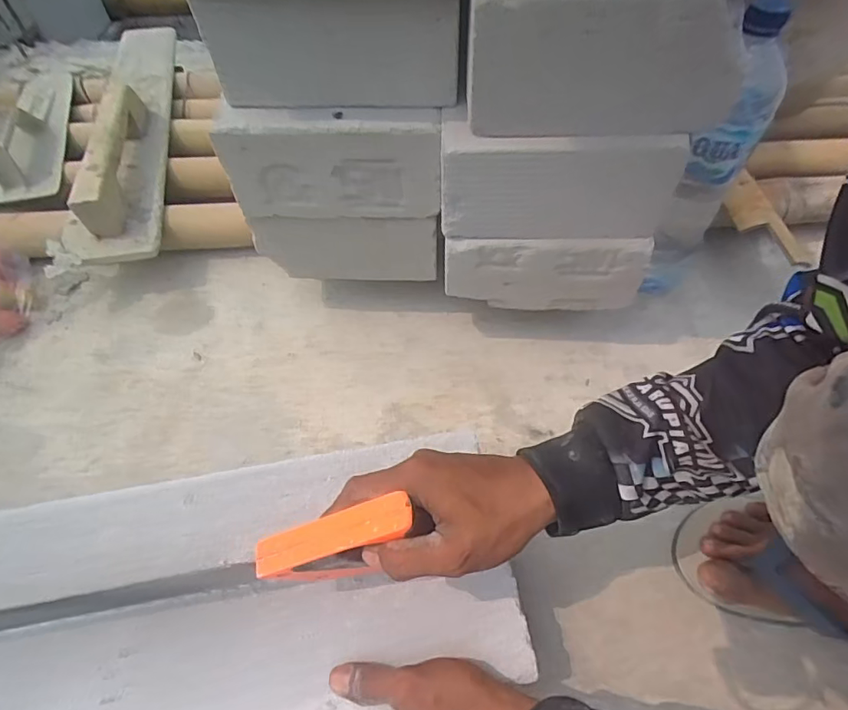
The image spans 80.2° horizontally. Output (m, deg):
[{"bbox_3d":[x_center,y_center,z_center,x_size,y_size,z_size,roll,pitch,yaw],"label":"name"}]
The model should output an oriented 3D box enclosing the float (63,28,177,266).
[{"bbox_3d":[-0.434,-0.356,0.737,0.108,0.075,0.547,-10,56,-5],"label":"float"}]

